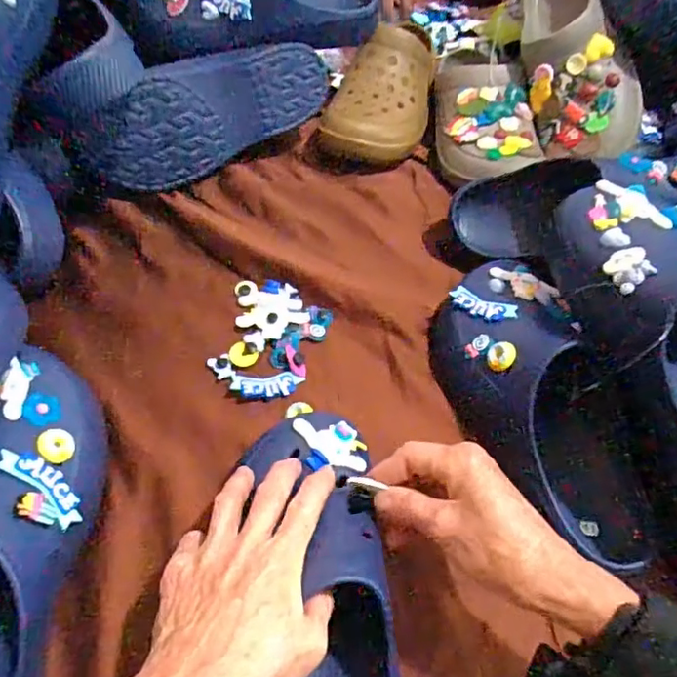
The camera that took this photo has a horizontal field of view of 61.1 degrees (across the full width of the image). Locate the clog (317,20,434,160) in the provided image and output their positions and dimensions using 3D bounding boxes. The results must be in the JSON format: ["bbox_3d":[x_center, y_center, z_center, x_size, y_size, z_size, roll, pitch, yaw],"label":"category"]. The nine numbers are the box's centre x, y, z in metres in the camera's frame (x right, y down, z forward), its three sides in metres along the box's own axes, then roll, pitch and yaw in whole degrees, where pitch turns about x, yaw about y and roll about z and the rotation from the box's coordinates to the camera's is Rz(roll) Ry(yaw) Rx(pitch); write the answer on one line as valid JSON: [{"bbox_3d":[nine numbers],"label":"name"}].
[{"bbox_3d":[0.054,-0.299,0.688,0.114,0.090,0.230,12,53,3],"label":"clog"}]

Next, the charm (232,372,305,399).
[{"bbox_3d":[-0.059,0.040,0.487,0.061,0.004,0.022,0,64,-20],"label":"charm"}]

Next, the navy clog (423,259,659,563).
[{"bbox_3d":[0.158,0.043,0.450,0.112,0.097,0.260,-7,55,-11],"label":"navy clog"}]

